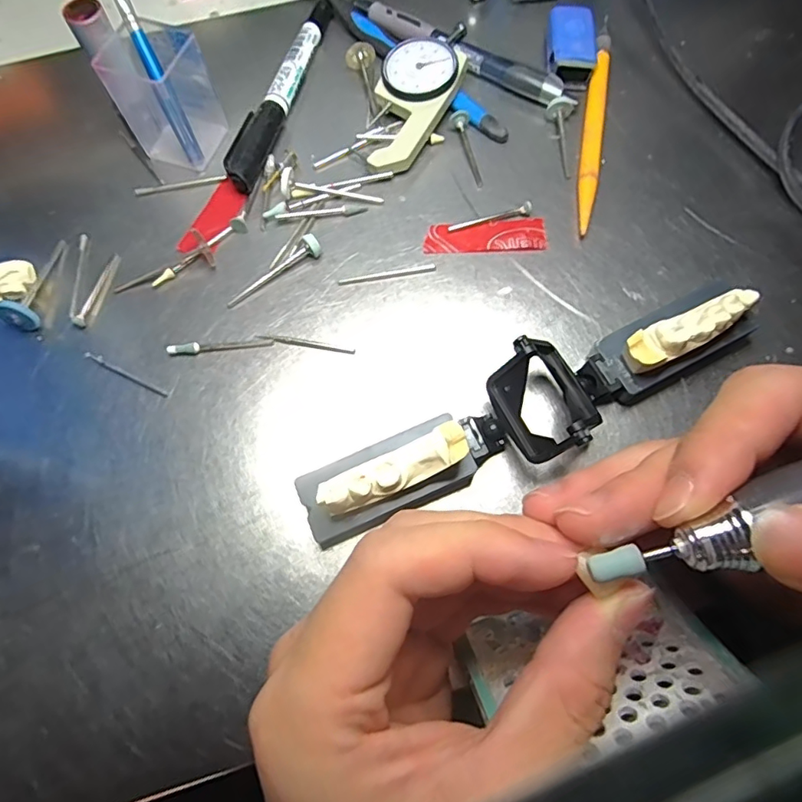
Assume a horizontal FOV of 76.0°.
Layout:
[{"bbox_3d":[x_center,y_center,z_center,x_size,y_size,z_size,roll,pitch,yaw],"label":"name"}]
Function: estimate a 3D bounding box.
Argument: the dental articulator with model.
[{"bbox_3d":[0.049,0.002,0.192,0.182,0.028,0.036,-26,71,-8],"label":"dental articulator with model"}]

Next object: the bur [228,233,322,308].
[{"bbox_3d":[-0.057,-0.058,0.226,0.047,0.009,0.009,-31,72,-10],"label":"bur"}]

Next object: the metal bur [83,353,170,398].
[{"bbox_3d":[-0.115,-0.012,0.213,0.042,0.004,0.004,27,72,10],"label":"metal bur"}]

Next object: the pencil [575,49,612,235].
[{"bbox_3d":[0.094,-0.126,0.249,0.010,0.010,0.109,11,70,5],"label":"pencil"}]

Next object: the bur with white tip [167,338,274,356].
[{"bbox_3d":[-0.076,-0.024,0.216,0.043,0.004,0.004,-7,70,-2],"label":"bur with white tip"}]

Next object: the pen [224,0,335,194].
[{"bbox_3d":[-0.060,-0.158,0.263,0.016,0.013,0.132,14,71,6],"label":"pen"}]

